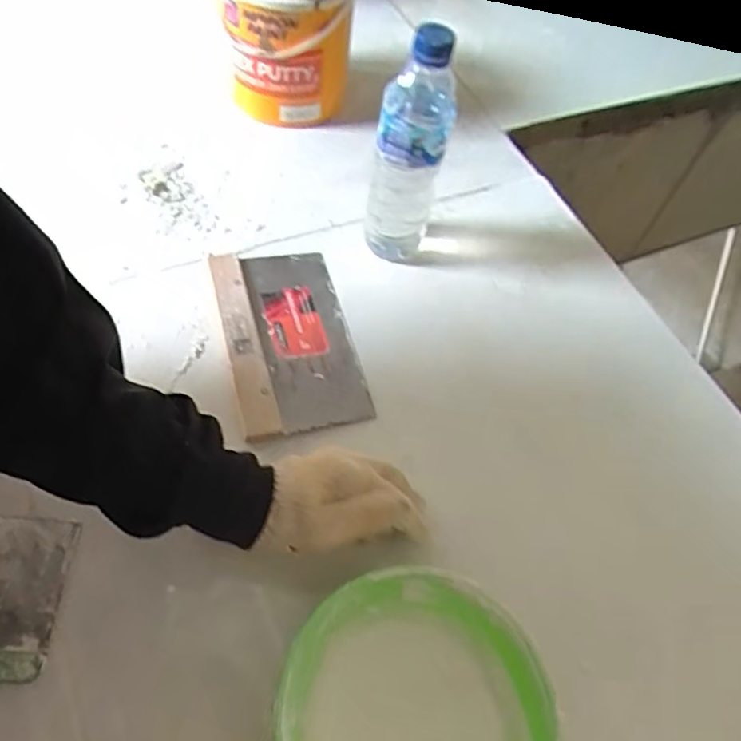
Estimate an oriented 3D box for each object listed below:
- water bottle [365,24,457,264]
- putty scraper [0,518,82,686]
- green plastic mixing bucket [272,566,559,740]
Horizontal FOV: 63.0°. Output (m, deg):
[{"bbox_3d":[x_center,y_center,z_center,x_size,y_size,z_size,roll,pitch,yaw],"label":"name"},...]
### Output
[{"bbox_3d":[0.035,-0.204,0.559,0.065,0.223,0.070,8,59,1],"label":"water bottle"},{"bbox_3d":[-0.260,0.159,0.426,0.080,0.005,0.108,4,57,-5],"label":"putty scraper"},{"bbox_3d":[0.031,0.223,0.391,0.171,0.075,0.163,2,59,-3],"label":"green plastic mixing bucket"}]

